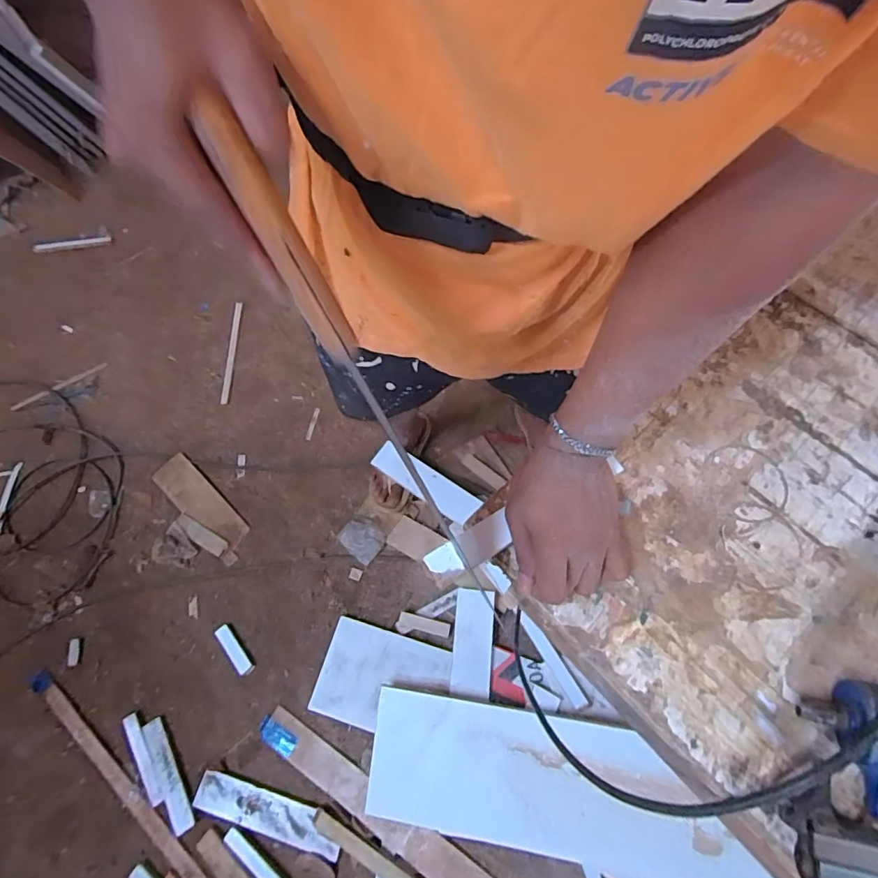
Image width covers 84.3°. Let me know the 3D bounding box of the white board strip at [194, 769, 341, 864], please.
[{"bbox_3d":[-0.351,0.768,0.994,0.310,0.012,0.070,14,65,8],"label":"white board strip"}]

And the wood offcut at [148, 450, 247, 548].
[{"bbox_3d":[-0.639,0.173,1.295,0.328,0.011,0.101,40,72,18],"label":"wood offcut"}]

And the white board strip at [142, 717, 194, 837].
[{"bbox_3d":[-0.577,0.710,1.027,0.043,0.009,0.225,-29,67,-12],"label":"white board strip"}]

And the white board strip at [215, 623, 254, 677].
[{"bbox_3d":[-0.474,0.487,1.119,0.036,0.012,0.126,-38,69,-15],"label":"white board strip"}]

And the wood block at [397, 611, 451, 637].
[{"bbox_3d":[-0.034,0.421,1.103,0.118,0.013,0.032,12,65,7],"label":"wood block"}]

